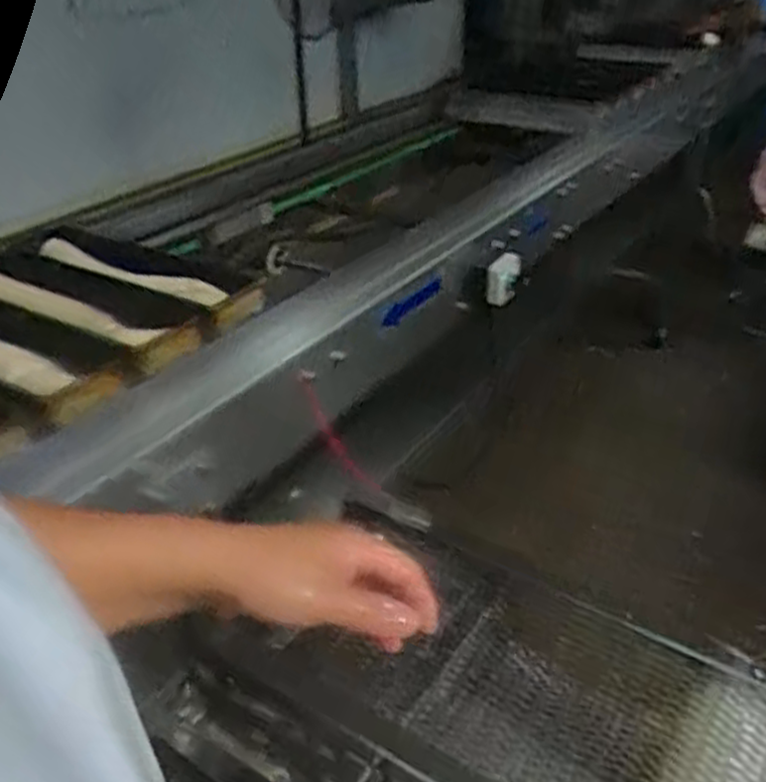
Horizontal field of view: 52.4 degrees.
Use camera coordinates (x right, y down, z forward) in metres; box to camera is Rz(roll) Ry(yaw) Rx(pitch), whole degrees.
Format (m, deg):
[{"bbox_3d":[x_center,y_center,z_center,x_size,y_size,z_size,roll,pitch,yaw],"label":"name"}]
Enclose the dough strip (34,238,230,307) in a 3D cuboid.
[{"bbox_3d":[-0.338,-0.159,1.031,0.305,0.015,0.055,19,38,24],"label":"dough strip"}]

